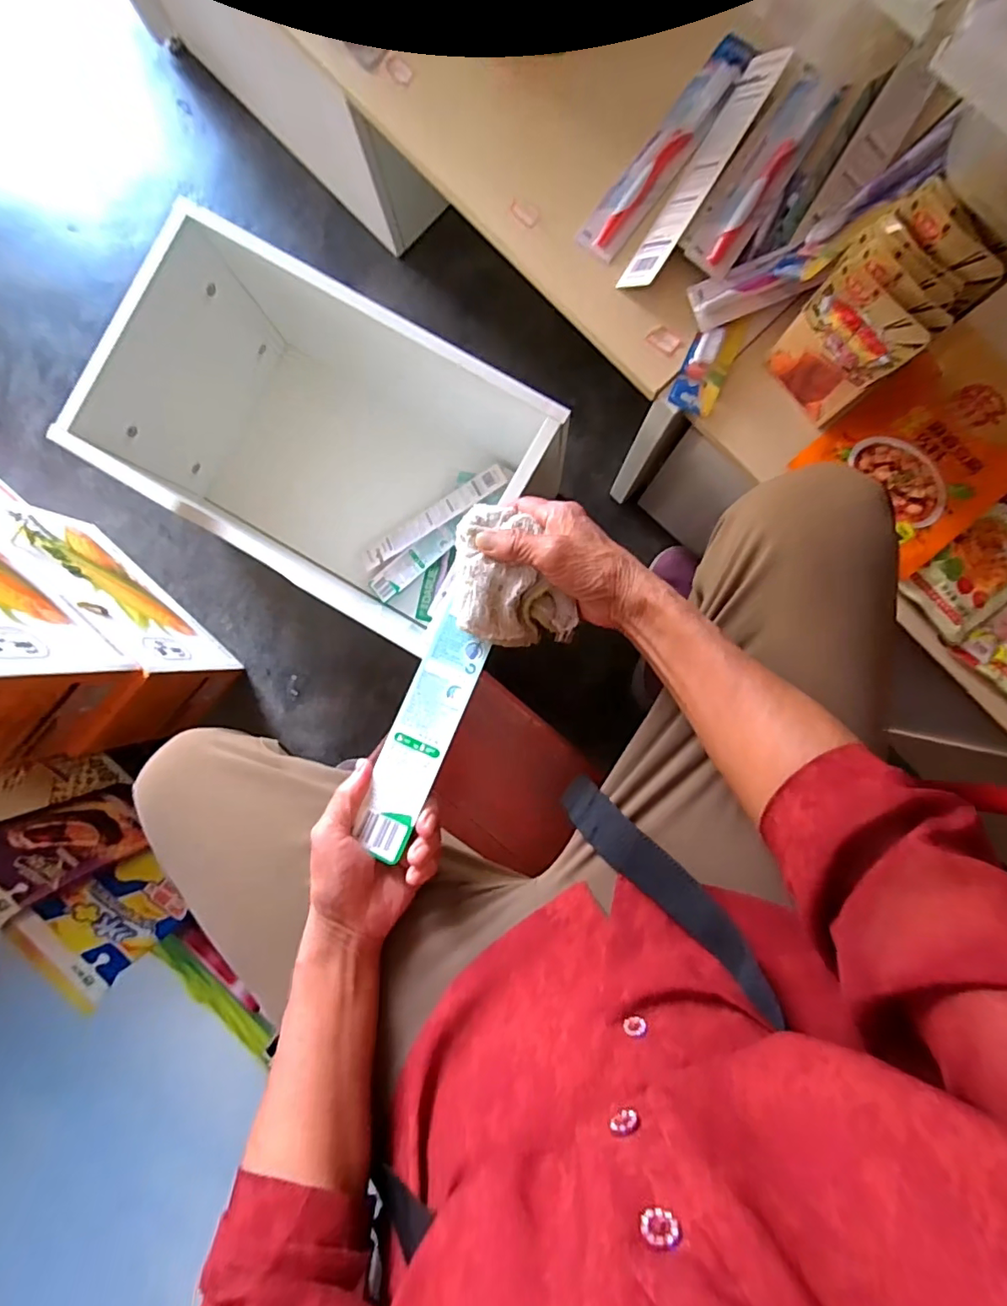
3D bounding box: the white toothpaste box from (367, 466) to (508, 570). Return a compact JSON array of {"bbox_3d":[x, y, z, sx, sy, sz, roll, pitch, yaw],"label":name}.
[{"bbox_3d":[-0.100,-0.195,0.788,0.234,0.021,0.036,-32,88,2],"label":"white toothpaste box"}]

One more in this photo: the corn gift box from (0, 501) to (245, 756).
[{"bbox_3d":[-0.571,-0.044,0.750,0.353,0.232,0.137,44,91,2],"label":"corn gift box"}]

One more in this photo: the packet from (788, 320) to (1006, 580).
[{"bbox_3d":[0.388,-0.189,0.484,0.193,0.009,0.145,-39,88,2],"label":"packet"}]

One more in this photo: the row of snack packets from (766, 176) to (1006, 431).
[{"bbox_3d":[0.282,-0.256,0.426,0.071,0.140,0.090,-42,88,2],"label":"row of snack packets"}]

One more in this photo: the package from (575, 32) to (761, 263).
[{"bbox_3d":[0.151,-0.469,0.500,0.043,0.015,0.238,37,91,2],"label":"package"}]

